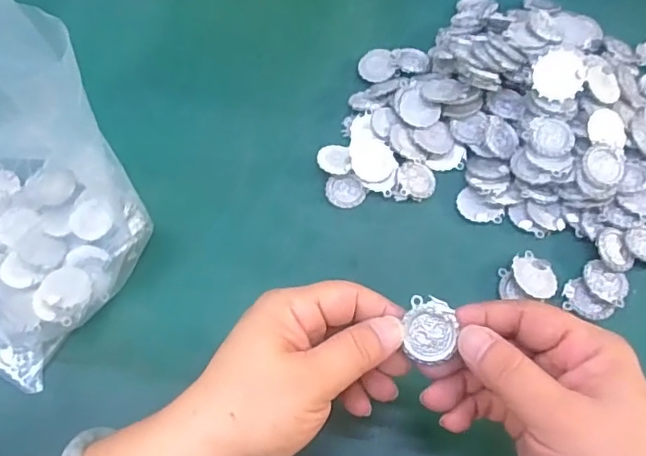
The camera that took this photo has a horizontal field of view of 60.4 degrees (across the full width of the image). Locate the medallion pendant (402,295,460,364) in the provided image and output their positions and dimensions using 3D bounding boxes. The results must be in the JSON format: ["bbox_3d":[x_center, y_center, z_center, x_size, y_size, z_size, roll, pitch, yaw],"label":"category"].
[{"bbox_3d":[0.051,0.048,0.261,0.023,0.004,0.031,6,91,13],"label":"medallion pendant"}]

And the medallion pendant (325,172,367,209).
[{"bbox_3d":[0.016,-0.026,0.382,0.026,0.006,0.024,-6,65,-1],"label":"medallion pendant"}]

